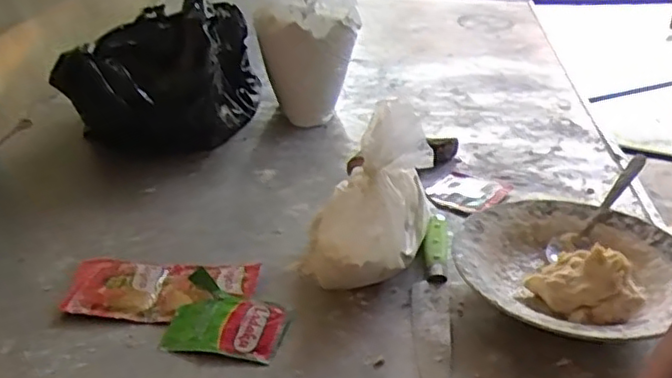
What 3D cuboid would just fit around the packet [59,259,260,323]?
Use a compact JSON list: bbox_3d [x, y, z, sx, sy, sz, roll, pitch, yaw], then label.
[{"bbox_3d":[-0.152,0.085,0.577,0.159,0.011,0.076,1,29,3],"label":"packet"}]

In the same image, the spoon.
[{"bbox_3d":[0.254,0.017,0.643,0.165,0.020,0.024,-42,45,-21],"label":"spoon"}]

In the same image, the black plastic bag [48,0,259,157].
[{"bbox_3d":[-0.221,-0.150,0.895,0.195,0.153,0.253,4,29,7],"label":"black plastic bag"}]

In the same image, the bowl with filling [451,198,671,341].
[{"bbox_3d":[0.198,0.062,0.570,0.187,0.057,0.197,0,29,0],"label":"bowl with filling"}]

